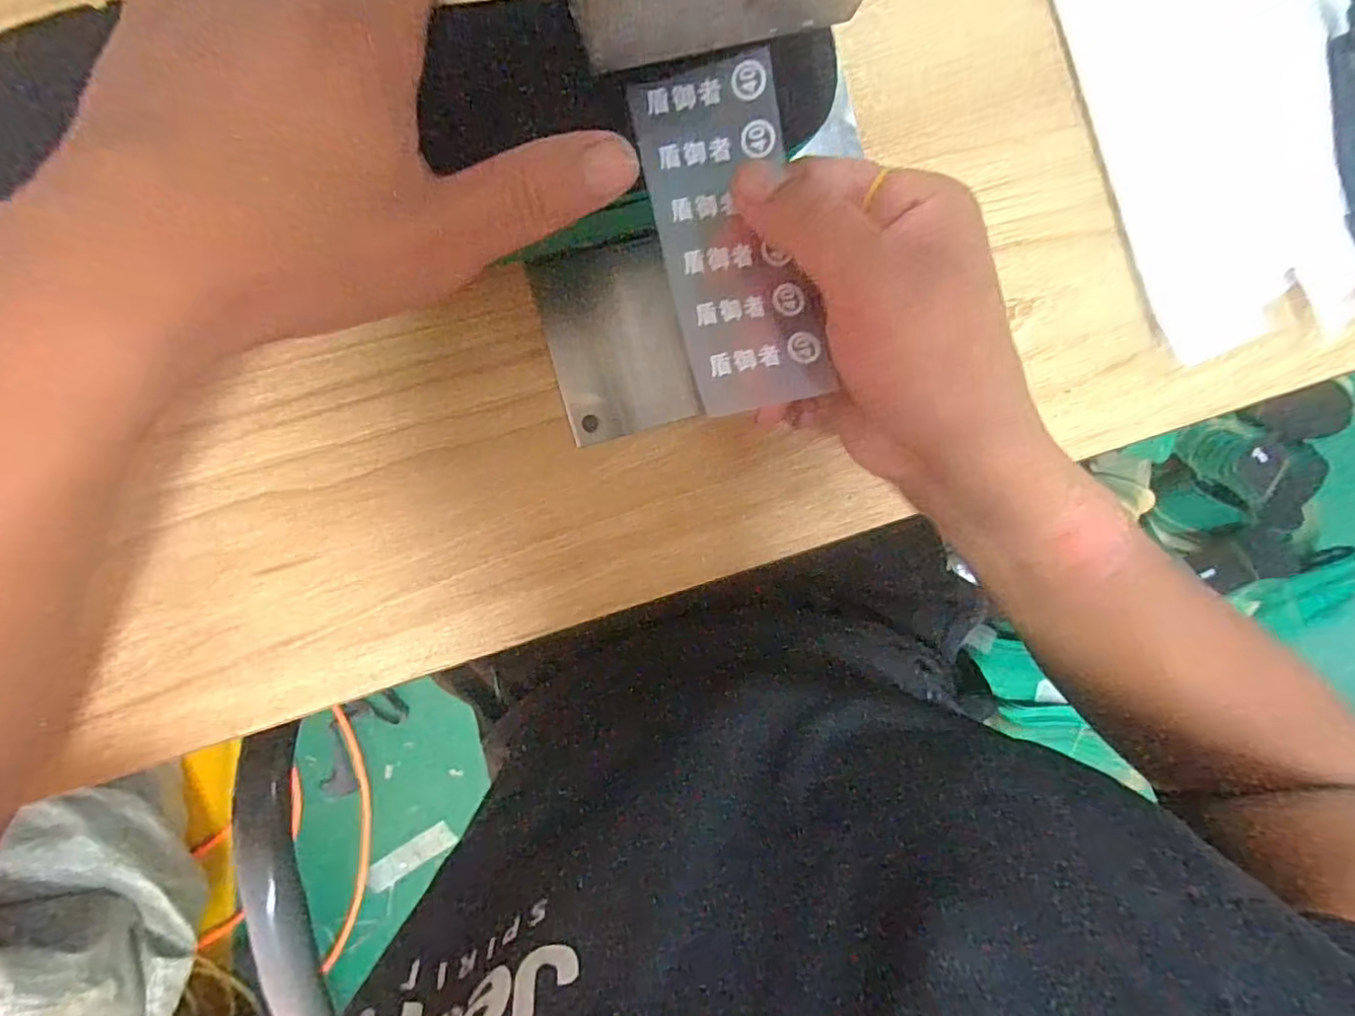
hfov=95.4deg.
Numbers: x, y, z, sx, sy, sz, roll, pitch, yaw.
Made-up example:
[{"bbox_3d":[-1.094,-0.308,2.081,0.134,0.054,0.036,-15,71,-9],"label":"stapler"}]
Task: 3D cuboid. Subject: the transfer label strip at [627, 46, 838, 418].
[{"bbox_3d":[0.017,-0.083,0.189,0.043,0.008,0.102,-14,92,-9],"label":"transfer label strip"}]

